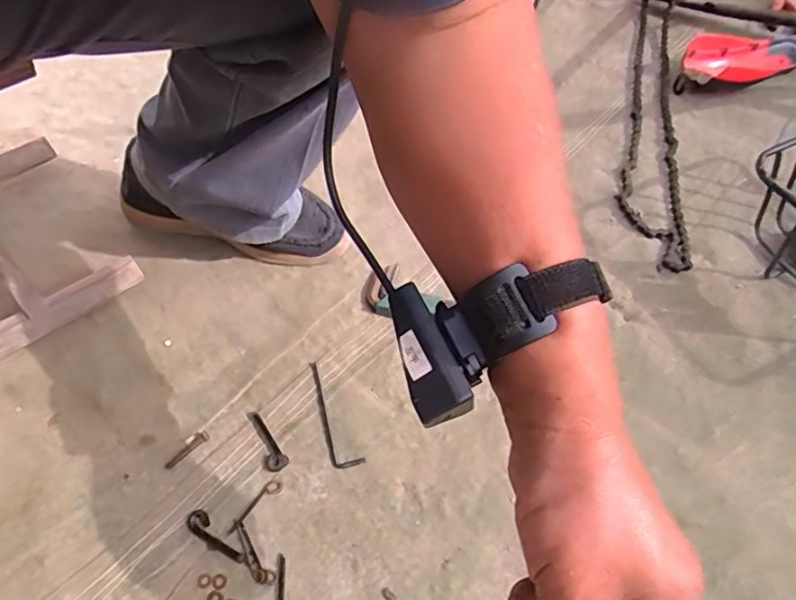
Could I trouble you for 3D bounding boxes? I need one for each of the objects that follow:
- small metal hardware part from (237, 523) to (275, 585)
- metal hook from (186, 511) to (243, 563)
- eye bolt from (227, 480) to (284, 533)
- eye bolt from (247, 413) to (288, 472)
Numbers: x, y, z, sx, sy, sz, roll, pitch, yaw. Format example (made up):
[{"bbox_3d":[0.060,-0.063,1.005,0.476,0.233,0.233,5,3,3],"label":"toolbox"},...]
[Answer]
[{"bbox_3d":[-0.125,0.216,0.489,0.014,0.004,0.058,-31,61,-18],"label":"small metal hardware part"},{"bbox_3d":[-0.159,0.206,0.495,0.063,0.004,0.017,35,63,22],"label":"metal hook"},{"bbox_3d":[-0.127,0.184,0.509,0.013,0.004,0.057,35,63,22],"label":"eye bolt"},{"bbox_3d":[-0.127,0.133,0.540,0.019,0.004,0.065,-34,62,-20],"label":"eye bolt"}]

